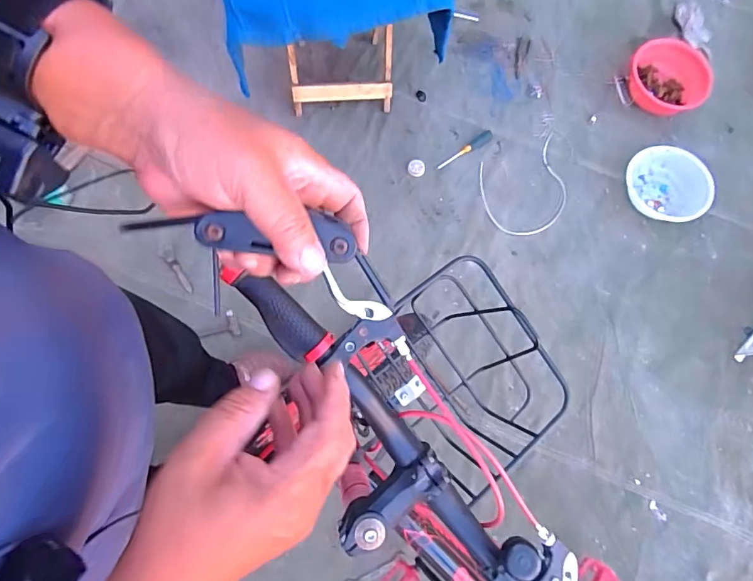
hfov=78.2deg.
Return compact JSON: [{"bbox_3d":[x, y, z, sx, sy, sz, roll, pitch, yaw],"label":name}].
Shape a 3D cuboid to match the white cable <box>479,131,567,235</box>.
[{"bbox_3d":[0.440,-0.315,1.402,0.260,0.017,0.313,-8,80,-5],"label":"white cable"}]

